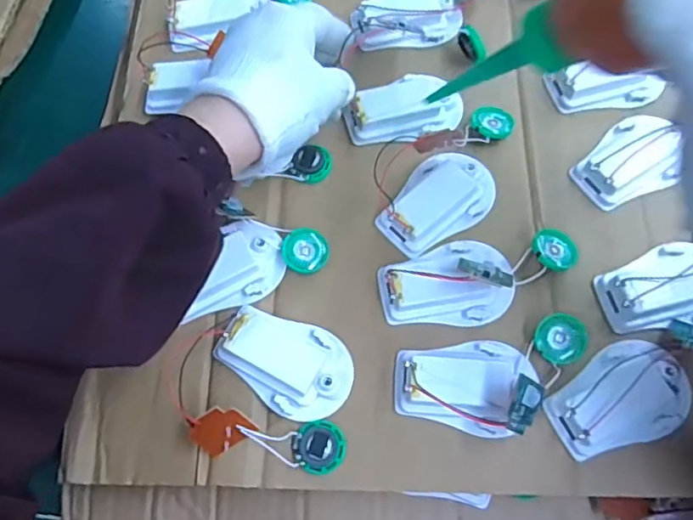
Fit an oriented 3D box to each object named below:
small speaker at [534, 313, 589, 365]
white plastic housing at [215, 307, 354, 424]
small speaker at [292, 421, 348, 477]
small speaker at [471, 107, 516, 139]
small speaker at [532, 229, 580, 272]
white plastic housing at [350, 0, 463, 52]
[{"bbox_3d":[0.124,0.046,0.347,0.028,0.010,0.028,-1,82,4],"label":"small speaker"},{"bbox_3d":[-0.034,0.058,0.341,0.076,0.017,0.051,24,71,9],"label":"white plastic housing"},{"bbox_3d":[-0.015,0.103,0.331,0.028,0.008,0.028,0,69,0],"label":"small speaker"},{"bbox_3d":[0.099,-0.094,0.408,0.027,0.013,0.024,-24,71,-9],"label":"small speaker"},{"bbox_3d":[0.128,-0.006,0.367,0.031,0.009,0.027,15,73,-12],"label":"small speaker"},{"bbox_3d":[0.044,-0.178,0.438,0.078,0.014,0.042,-10,70,-4],"label":"white plastic housing"}]

